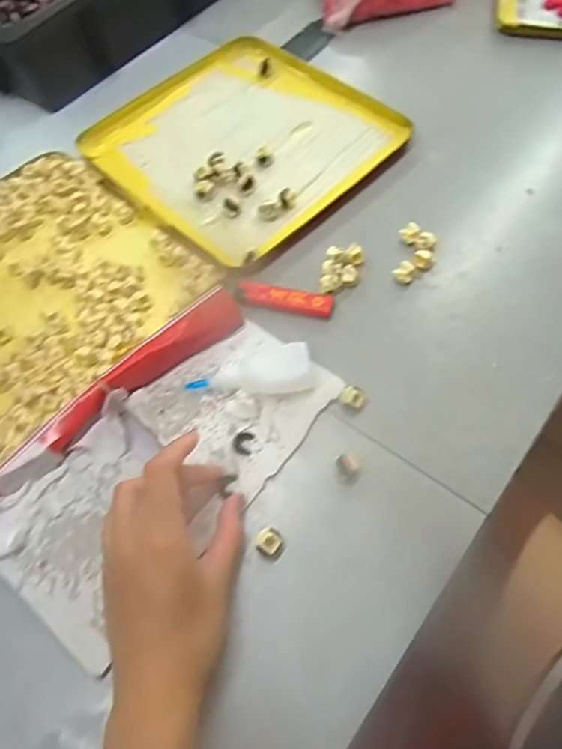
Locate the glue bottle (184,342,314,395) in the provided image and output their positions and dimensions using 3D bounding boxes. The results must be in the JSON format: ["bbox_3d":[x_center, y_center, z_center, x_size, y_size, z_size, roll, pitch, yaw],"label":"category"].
[{"bbox_3d":[-0.020,0.002,0.385,0.086,0.019,0.032,-16,64,-7],"label":"glue bottle"}]

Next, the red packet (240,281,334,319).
[{"bbox_3d":[0.004,-0.060,0.426,0.074,0.008,0.020,14,64,8],"label":"red packet"}]

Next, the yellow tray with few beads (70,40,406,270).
[{"bbox_3d":[-0.042,-0.232,0.527,0.254,0.023,0.238,41,71,19],"label":"yellow tray with few beads"}]

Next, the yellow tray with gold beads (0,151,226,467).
[{"bbox_3d":[-0.206,-0.068,0.442,0.230,0.022,0.230,37,69,18],"label":"yellow tray with gold beads"}]

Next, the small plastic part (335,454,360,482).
[{"bbox_3d":[0.044,0.061,0.357,0.013,0.017,0.015,-28,66,-13],"label":"small plastic part"}]

